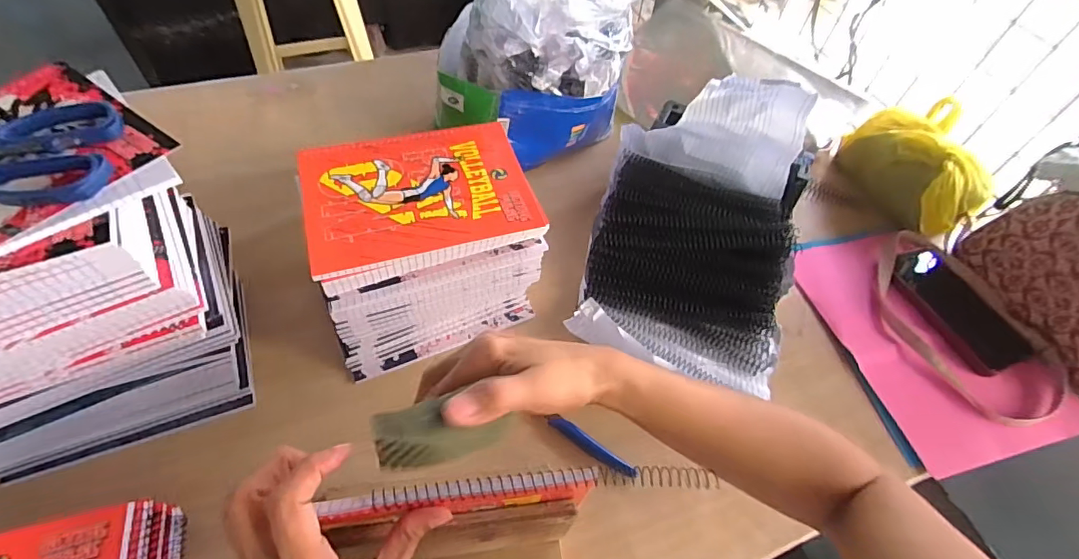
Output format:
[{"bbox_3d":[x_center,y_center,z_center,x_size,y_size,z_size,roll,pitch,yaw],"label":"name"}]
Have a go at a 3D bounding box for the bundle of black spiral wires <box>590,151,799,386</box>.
[{"bbox_3d":[0.173,-0.036,0.558,0.215,0.076,0.233,17,57,7],"label":"bundle of black spiral wires"}]

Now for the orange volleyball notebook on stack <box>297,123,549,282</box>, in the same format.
[{"bbox_3d":[-0.108,-0.081,0.449,0.193,0.009,0.150,-13,59,-13],"label":"orange volleyball notebook on stack"}]

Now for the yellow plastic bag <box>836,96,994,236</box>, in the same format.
[{"bbox_3d":[0.503,-0.145,0.665,0.106,0.099,0.196,-5,58,-8],"label":"yellow plastic bag"}]

